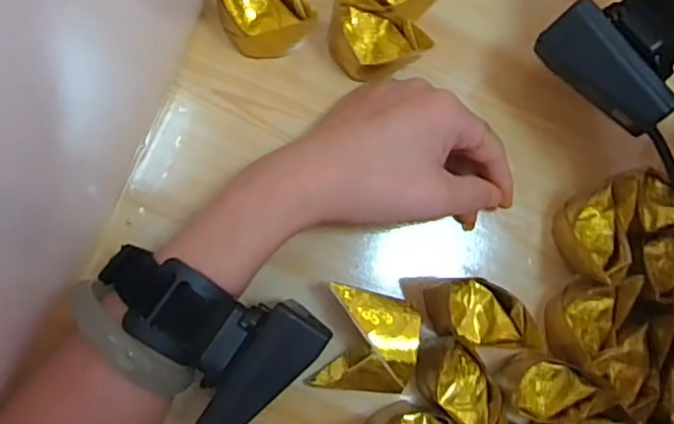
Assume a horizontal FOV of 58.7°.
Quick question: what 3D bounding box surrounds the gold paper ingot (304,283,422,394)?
[{"bbox_3d":[0.015,0.067,0.302,0.049,0.030,0.051,13,85,-8],"label":"gold paper ingot"}]

